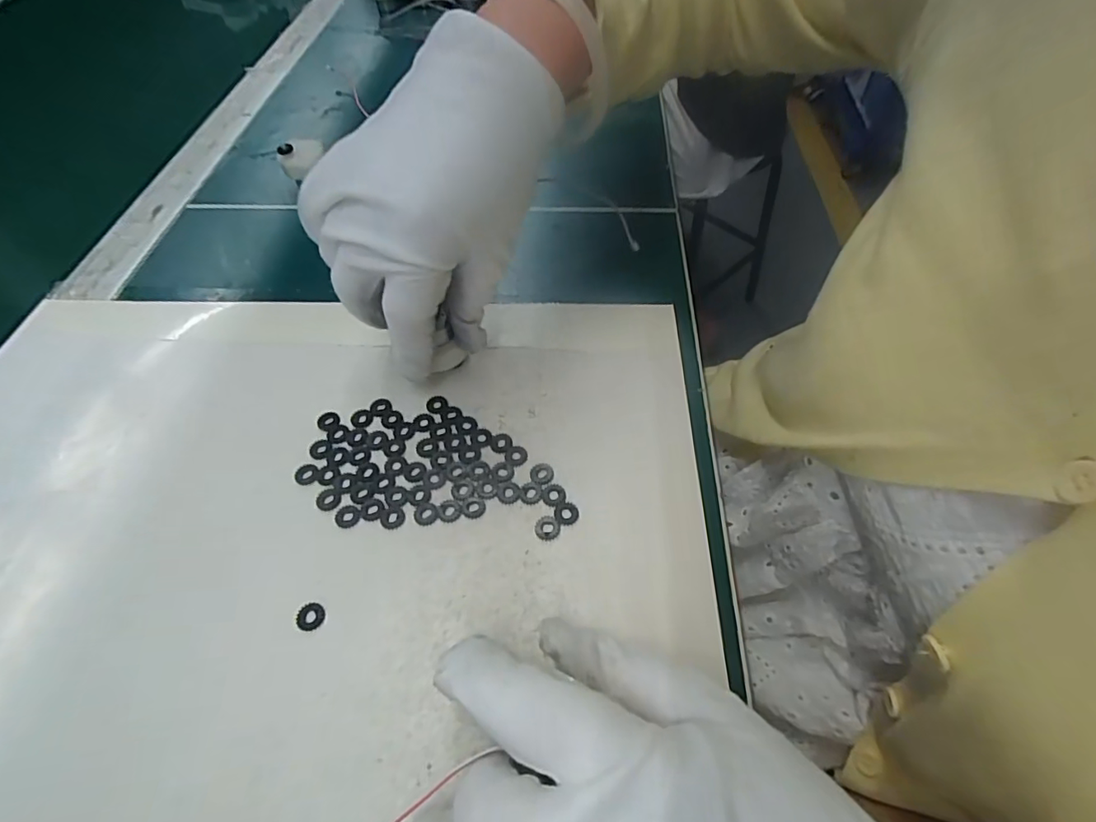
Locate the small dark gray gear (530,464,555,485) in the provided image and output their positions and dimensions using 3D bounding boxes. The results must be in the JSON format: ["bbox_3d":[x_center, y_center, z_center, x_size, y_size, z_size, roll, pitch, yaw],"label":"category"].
[{"bbox_3d":[-0.003,0.028,0.244,0.011,0.004,0.011,0,54,0],"label":"small dark gray gear"}]

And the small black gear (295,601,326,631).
[{"bbox_3d":[-0.095,0.081,0.210,0.011,0.004,0.011,0,54,0],"label":"small black gear"}]

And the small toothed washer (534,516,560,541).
[{"bbox_3d":[0.000,0.050,0.230,0.011,0.004,0.011,0,54,0],"label":"small toothed washer"}]

